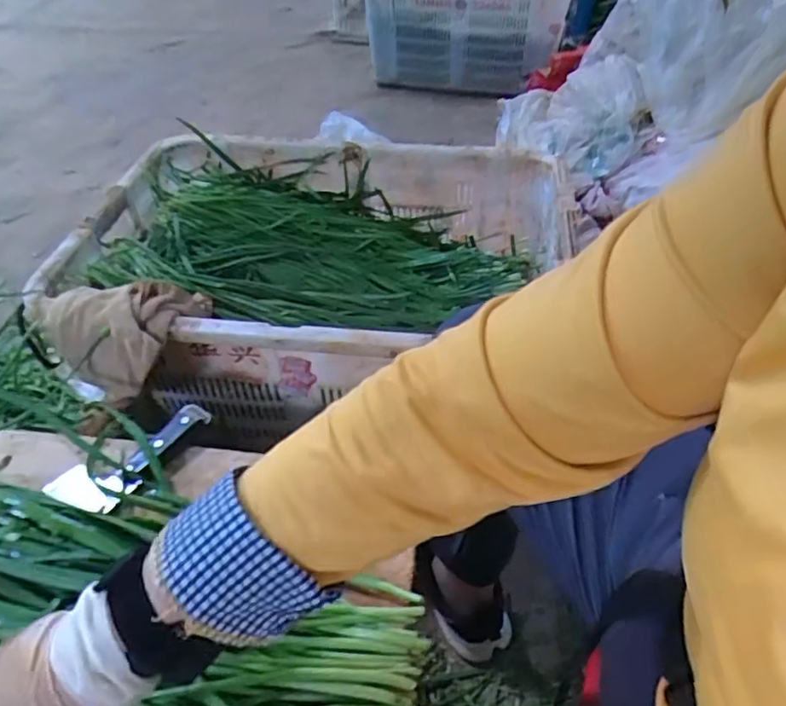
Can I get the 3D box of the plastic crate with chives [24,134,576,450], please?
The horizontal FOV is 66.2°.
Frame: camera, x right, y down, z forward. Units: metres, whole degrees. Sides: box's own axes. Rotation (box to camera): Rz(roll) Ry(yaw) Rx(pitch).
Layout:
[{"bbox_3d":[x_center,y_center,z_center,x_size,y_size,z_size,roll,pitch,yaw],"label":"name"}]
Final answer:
[{"bbox_3d":[-0.083,-0.130,0.894,0.646,0.225,0.487,2,45,4],"label":"plastic crate with chives"}]

